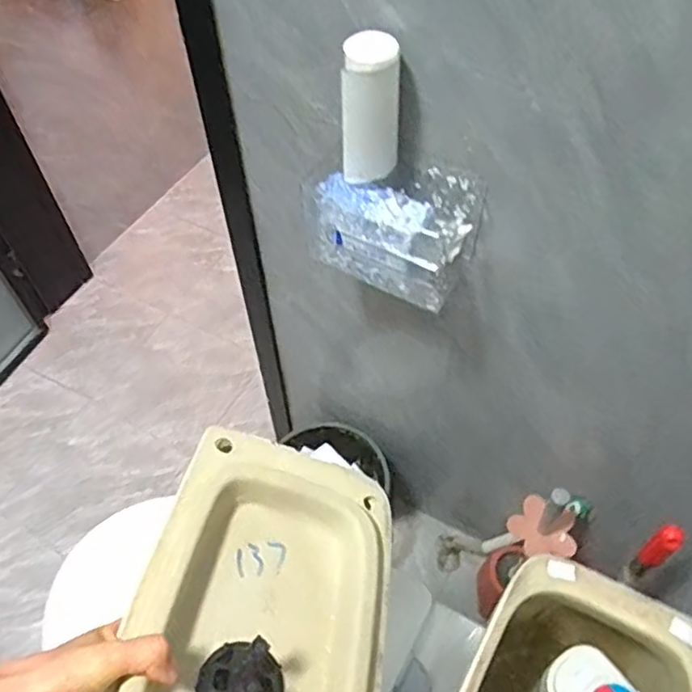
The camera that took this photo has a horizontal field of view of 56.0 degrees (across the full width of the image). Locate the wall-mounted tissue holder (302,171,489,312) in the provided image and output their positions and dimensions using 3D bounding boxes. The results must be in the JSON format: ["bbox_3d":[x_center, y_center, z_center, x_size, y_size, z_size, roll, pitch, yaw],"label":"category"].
[{"bbox_3d":[0.048,-0.124,0.701,0.175,0.112,0.090,16,55,14],"label":"wall-mounted tissue holder"}]

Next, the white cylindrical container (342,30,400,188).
[{"bbox_3d":[0.023,-0.220,0.616,0.054,0.134,0.045,0,53,2],"label":"white cylindrical container"}]

